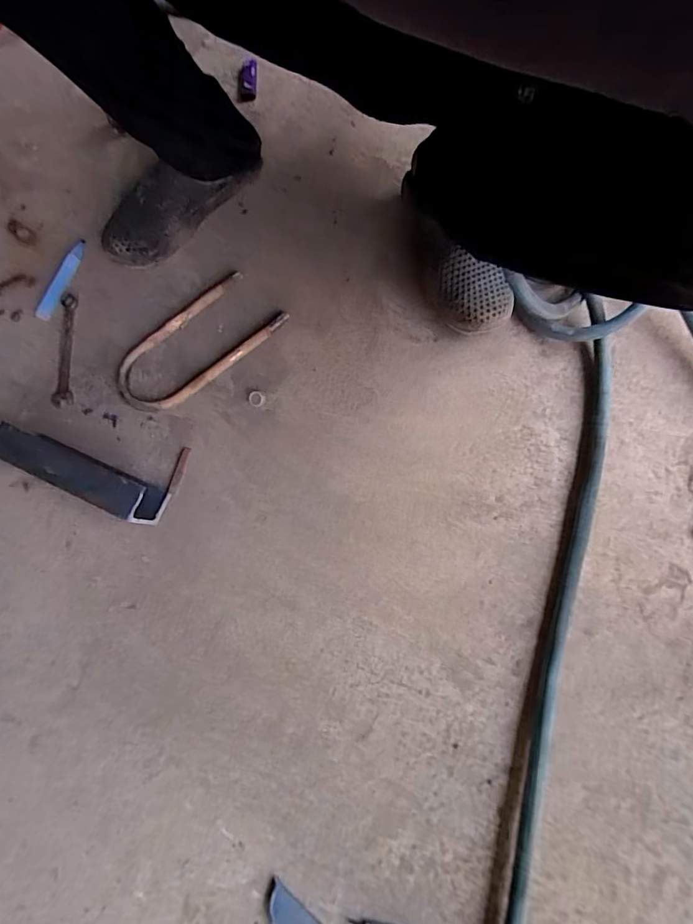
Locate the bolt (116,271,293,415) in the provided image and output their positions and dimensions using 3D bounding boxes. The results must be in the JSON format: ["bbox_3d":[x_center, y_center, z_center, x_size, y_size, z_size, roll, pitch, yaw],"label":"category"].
[{"bbox_3d":[-0.200,-0.154,0.595,0.225,0.011,0.114,-43,76,-11],"label":"bolt"}]

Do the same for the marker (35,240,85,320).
[{"bbox_3d":[-0.409,-0.266,0.638,0.022,0.020,0.133,12,73,6],"label":"marker"}]

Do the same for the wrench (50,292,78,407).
[{"bbox_3d":[-0.386,-0.156,0.615,0.026,0.006,0.173,-7,72,0],"label":"wrench"}]

